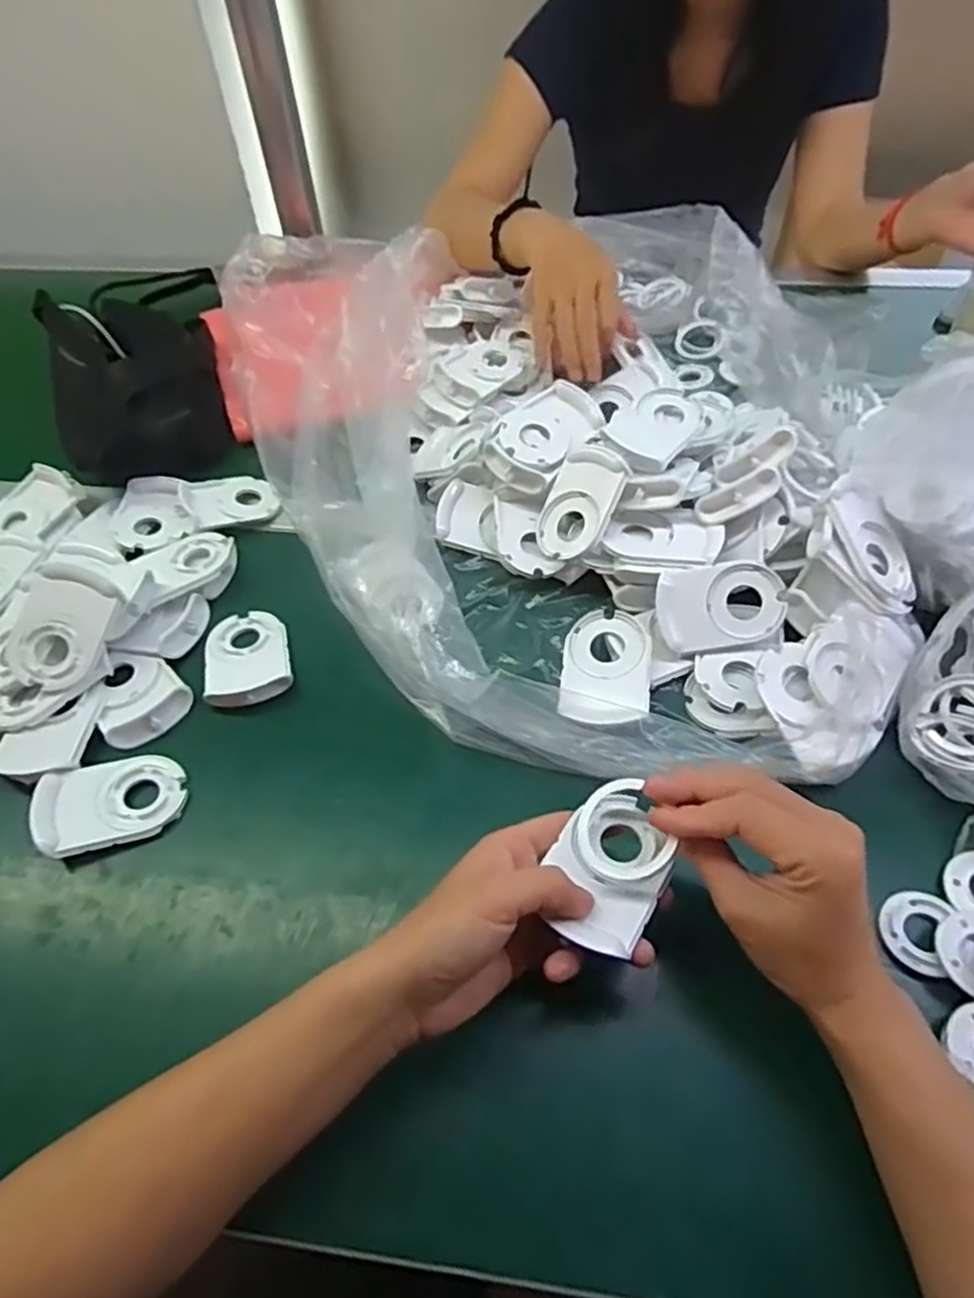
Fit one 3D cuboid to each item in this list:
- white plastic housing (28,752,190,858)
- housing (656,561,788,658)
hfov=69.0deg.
[{"bbox_3d":[-0.234,0.093,0.440,0.082,0.021,0.057,-19,54,-11],"label":"white plastic housing"},{"bbox_3d":[0.158,-0.028,0.481,0.083,0.011,0.059,-1,86,2],"label":"housing"}]

